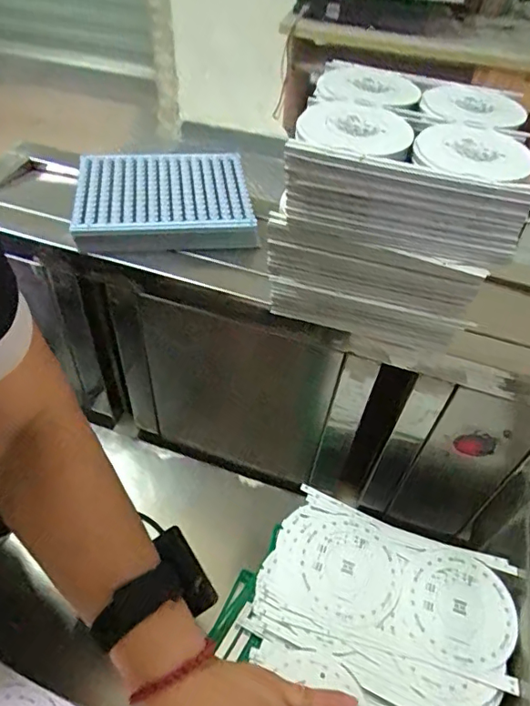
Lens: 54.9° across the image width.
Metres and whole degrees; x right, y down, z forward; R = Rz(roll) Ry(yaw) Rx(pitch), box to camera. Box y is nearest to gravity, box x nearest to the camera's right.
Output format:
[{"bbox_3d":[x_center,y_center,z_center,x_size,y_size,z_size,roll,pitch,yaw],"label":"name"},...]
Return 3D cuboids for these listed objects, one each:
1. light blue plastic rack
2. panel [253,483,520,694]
[{"bbox_3d":[-0.091,-0.138,0.461,0.150,0.026,0.124,-4,50,-8],"label":"light blue plastic rack"},{"bbox_3d":[0.111,0.202,0.451,0.211,0.004,0.113,19,50,11],"label":"panel"}]

